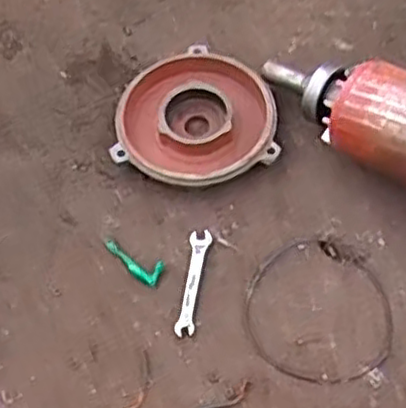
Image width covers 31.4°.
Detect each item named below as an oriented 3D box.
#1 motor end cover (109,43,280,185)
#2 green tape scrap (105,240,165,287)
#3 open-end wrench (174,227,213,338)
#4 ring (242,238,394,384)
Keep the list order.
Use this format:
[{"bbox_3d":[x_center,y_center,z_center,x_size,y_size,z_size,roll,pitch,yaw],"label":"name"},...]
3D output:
[{"bbox_3d":[-0.014,-0.097,0.846,0.186,0.042,0.183,-26,64,-15],"label":"motor end cover"},{"bbox_3d":[-0.077,0.063,0.777,0.071,0.004,0.028,23,63,12],"label":"green tape scrap"},{"bbox_3d":[-0.010,0.081,0.762,0.022,0.005,0.117,8,61,3],"label":"open-end wrench"},{"bbox_3d":[0.117,0.110,0.743,0.147,0.012,0.159,0,60,-1],"label":"ring"}]

